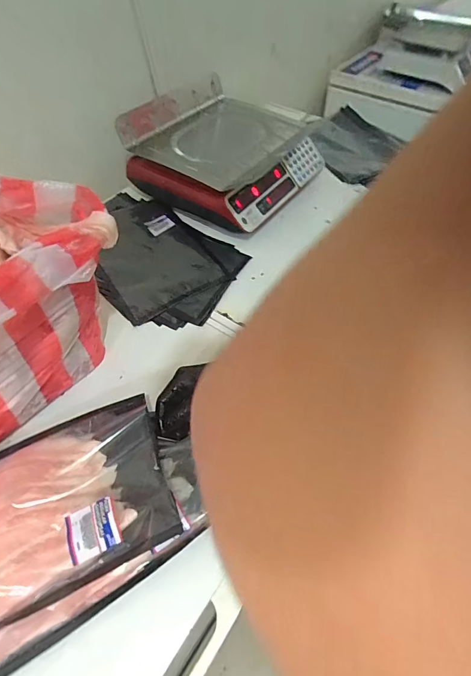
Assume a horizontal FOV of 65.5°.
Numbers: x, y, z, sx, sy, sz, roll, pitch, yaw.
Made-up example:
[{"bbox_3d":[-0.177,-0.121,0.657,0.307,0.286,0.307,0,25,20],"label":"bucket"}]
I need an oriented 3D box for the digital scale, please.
[{"bbox_3d":[-0.003,-0.411,0.840,0.329,0.147,0.366,24,56,17],"label":"digital scale"}]

